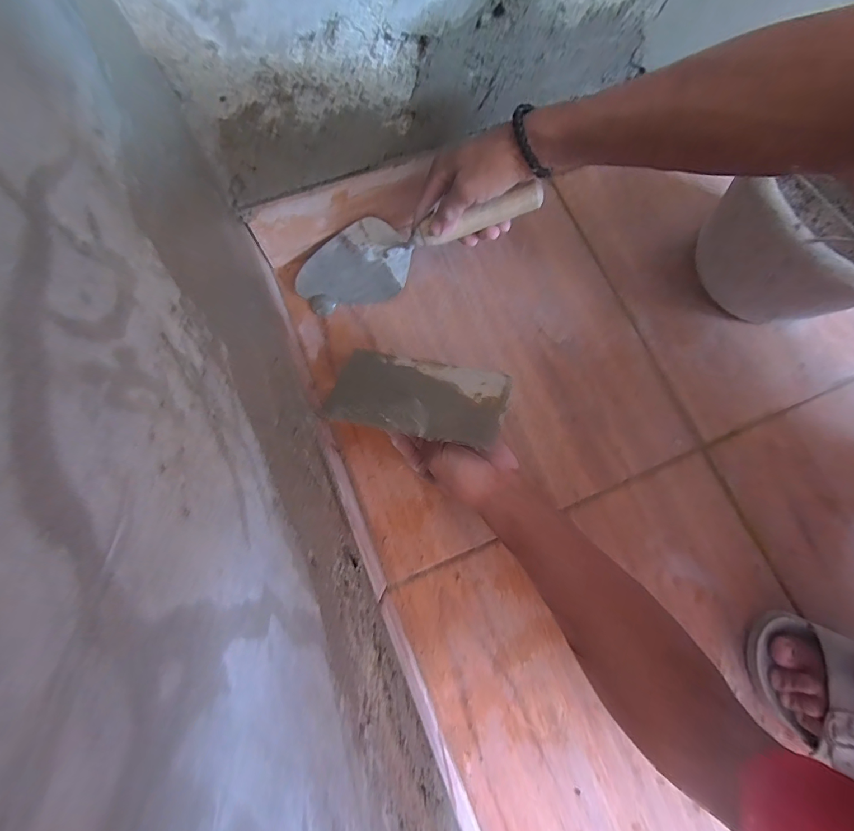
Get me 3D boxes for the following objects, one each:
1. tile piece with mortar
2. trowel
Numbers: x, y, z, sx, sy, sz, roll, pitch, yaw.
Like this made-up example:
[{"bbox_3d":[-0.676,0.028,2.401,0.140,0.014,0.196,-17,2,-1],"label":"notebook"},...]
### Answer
[{"bbox_3d":[-0.009,-0.020,0.396,0.160,0.008,0.084,13,54,17],"label":"tile piece with mortar"},{"bbox_3d":[-0.016,-0.186,0.463,0.273,0.052,0.085,-13,75,23],"label":"trowel"}]

